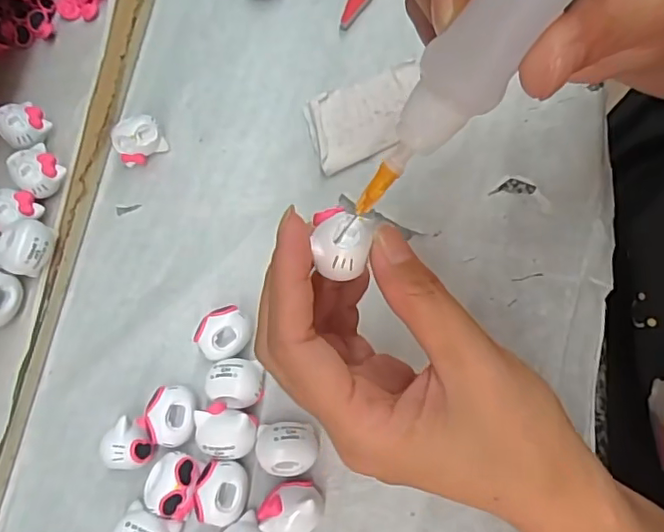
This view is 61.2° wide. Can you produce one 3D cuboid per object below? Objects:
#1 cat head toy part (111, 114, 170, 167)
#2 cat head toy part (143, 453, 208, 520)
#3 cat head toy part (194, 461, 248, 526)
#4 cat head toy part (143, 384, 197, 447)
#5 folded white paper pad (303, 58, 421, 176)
[{"bbox_3d":[-0.100,-0.065,0.290,0.024,0.019,0.017,-33,73,-6],"label":"cat head toy part"},{"bbox_3d":[-0.067,0.092,0.238,0.021,0.021,0.025,10,73,8],"label":"cat head toy part"},{"bbox_3d":[-0.046,0.095,0.236,0.020,0.018,0.024,5,73,6],"label":"cat head toy part"},{"bbox_3d":[-0.070,0.066,0.248,0.021,0.020,0.025,5,73,6],"label":"cat head toy part"},{"bbox_3d":[0.019,-0.078,0.289,0.063,0.006,0.048,-18,70,2],"label":"folded white paper pad"}]

